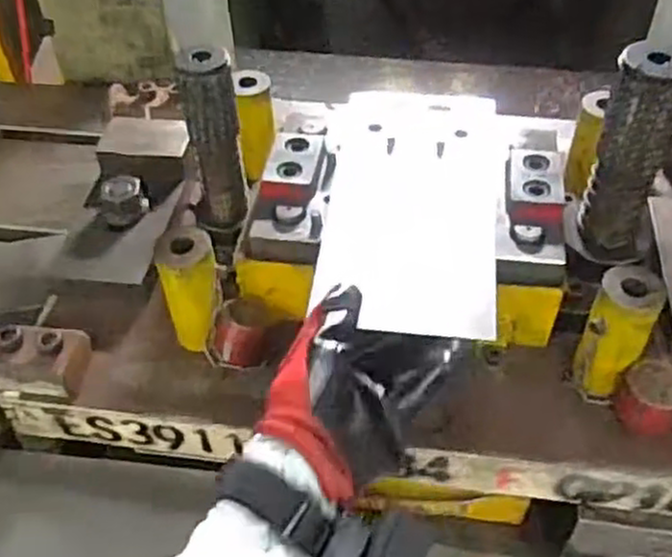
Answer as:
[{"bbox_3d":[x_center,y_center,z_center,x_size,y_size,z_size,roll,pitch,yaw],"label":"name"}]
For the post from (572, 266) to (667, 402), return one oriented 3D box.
[{"bbox_3d":[0.190,0.039,0.510,0.041,0.096,0.042,-1,47,1],"label":"post"}]

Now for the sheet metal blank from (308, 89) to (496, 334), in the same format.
[{"bbox_3d":[0.058,-0.065,0.565,0.123,0.011,0.268,4,48,7],"label":"sheet metal blank"}]

